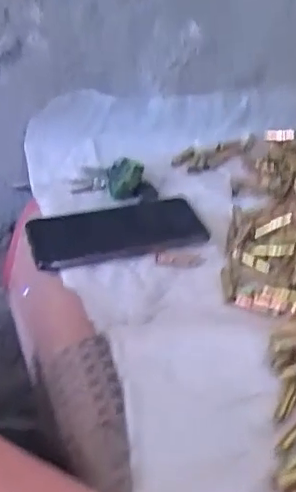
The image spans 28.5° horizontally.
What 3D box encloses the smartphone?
[{"bbox_3d":[-0.030,-0.014,0.569,0.166,0.017,0.082,-13,39,-17],"label":"smartphone"}]

